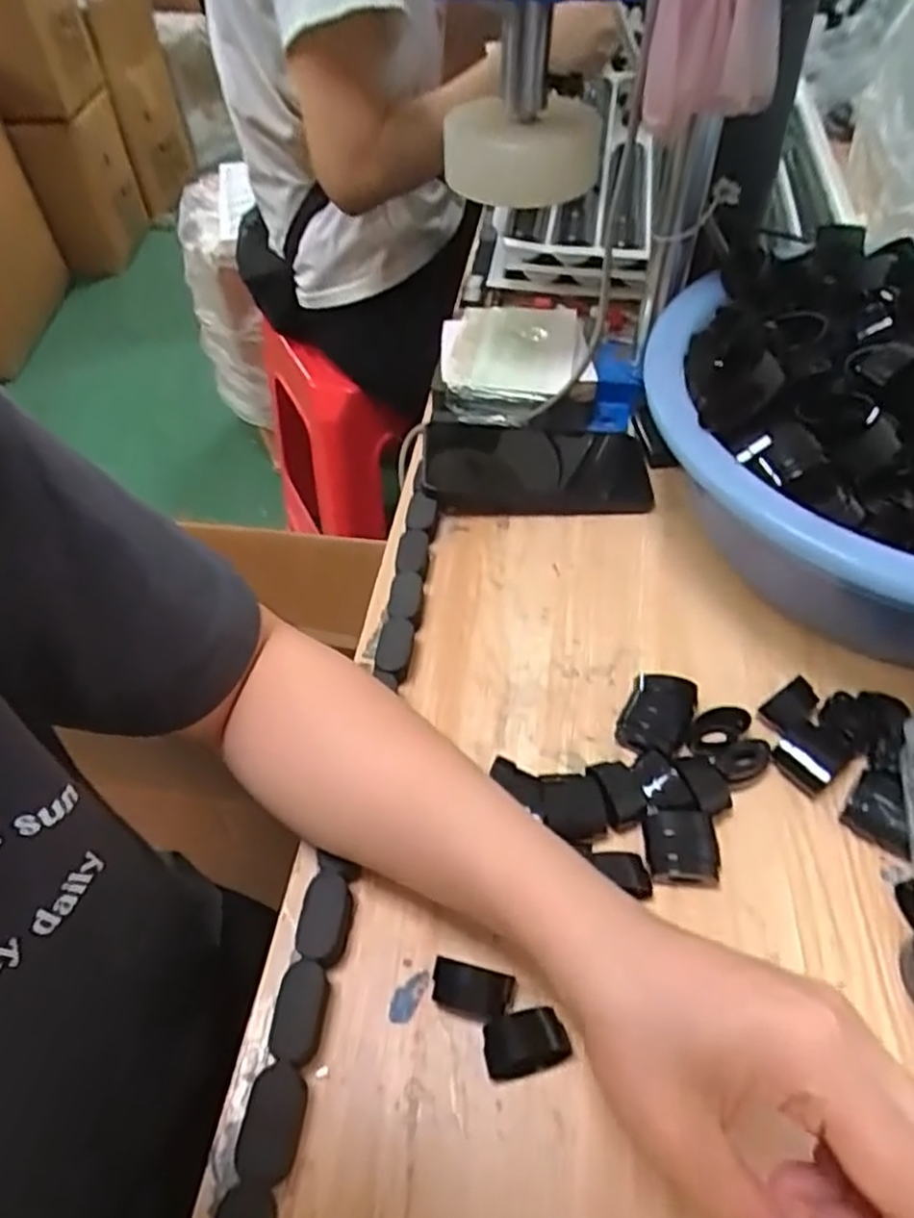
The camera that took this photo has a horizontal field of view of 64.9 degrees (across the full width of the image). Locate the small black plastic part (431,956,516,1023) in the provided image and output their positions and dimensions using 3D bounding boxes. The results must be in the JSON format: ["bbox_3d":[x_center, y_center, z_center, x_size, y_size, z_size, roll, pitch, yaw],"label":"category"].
[{"bbox_3d":[0.006,0.162,0.302,0.033,0.018,0.017,8,49,11],"label":"small black plastic part"}]

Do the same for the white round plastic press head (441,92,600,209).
[{"bbox_3d":[0.038,-0.290,0.458,0.086,0.047,0.083,-2,48,2],"label":"white round plastic press head"}]

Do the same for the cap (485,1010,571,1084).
[{"bbox_3d":[0.028,0.176,0.291,0.033,0.017,0.020,-10,48,-5],"label":"cap"}]

